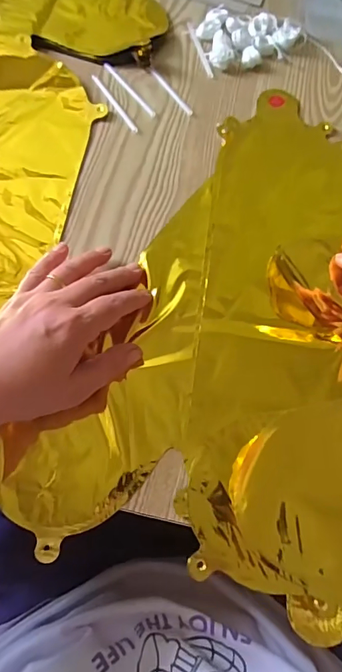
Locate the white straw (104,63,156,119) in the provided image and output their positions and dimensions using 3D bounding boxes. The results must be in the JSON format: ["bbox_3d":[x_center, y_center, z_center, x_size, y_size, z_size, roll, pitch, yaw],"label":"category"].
[{"bbox_3d":[-0.040,-0.243,0.429,0.008,0.004,0.083,-34,74,-15],"label":"white straw"}]

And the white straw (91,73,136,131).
[{"bbox_3d":[-0.055,-0.226,0.420,0.007,0.004,0.082,-30,73,-13],"label":"white straw"}]

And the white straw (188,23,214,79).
[{"bbox_3d":[0.030,-0.299,0.453,0.006,0.004,0.084,-13,70,-8],"label":"white straw"}]

